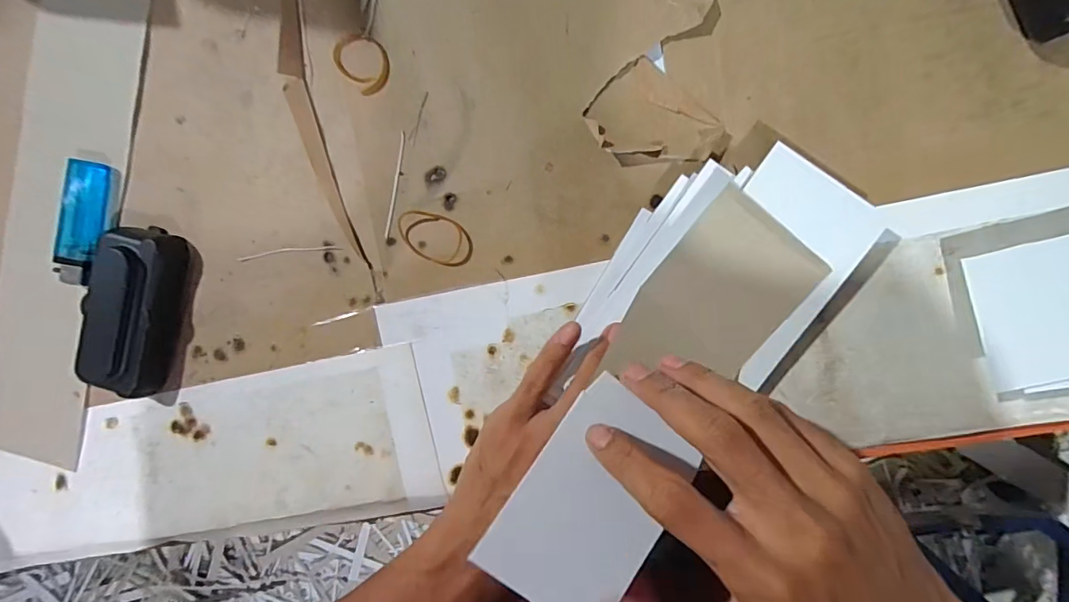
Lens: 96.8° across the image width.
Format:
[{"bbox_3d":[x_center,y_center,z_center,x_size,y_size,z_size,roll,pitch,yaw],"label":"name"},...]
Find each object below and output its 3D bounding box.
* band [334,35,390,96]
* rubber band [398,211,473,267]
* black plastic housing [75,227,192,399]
[{"bbox_3d":[-0.107,-0.150,0.297,0.029,0.005,0.039,-42,89,6],"label":"band"},{"bbox_3d":[-0.063,-0.039,0.300,0.050,0.004,0.029,20,95,4],"label":"rubber band"},{"bbox_3d":[-0.259,0.006,0.306,0.051,0.026,0.104,16,95,4],"label":"black plastic housing"}]

